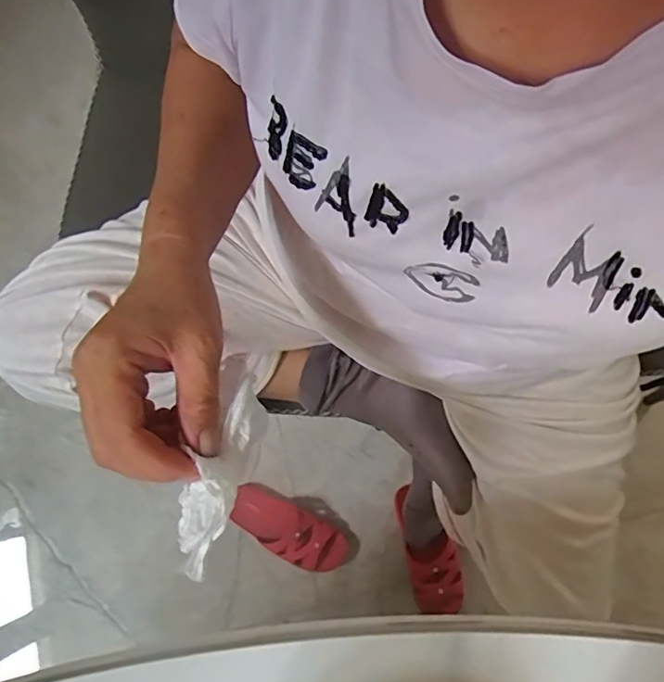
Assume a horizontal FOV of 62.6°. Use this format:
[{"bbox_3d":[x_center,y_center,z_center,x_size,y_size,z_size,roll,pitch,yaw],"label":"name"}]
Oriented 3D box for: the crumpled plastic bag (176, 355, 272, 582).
[{"bbox_3d":[-0.056,0.061,0.275,0.032,0.039,0.105,14,70,2],"label":"crumpled plastic bag"}]

